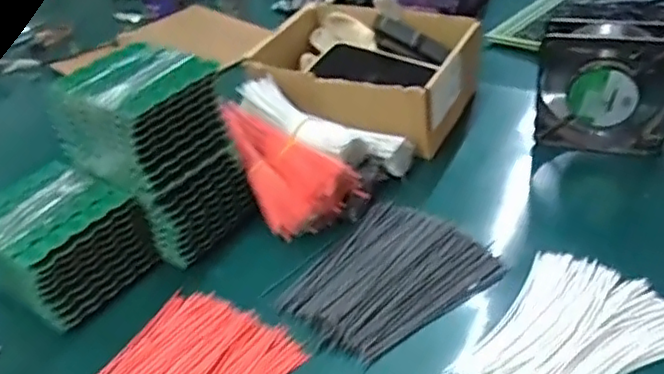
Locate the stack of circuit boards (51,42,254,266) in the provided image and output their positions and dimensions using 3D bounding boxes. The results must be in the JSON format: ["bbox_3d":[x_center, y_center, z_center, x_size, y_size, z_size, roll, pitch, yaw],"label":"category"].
[{"bbox_3d":[-0.150,-0.027,0.549,0.105,0.153,0.107,23,43,33],"label":"stack of circuit boards"}]

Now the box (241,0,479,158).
[{"bbox_3d":[0.042,-0.124,0.717,0.216,0.091,0.191,12,38,23],"label":"box"}]

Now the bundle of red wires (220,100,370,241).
[{"bbox_3d":[-0.051,-0.022,0.592,0.071,0.065,0.157,-30,56,-30],"label":"bundle of red wires"}]

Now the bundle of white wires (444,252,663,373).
[{"bbox_3d":[0.161,0.101,0.444,0.152,0.017,0.116,-25,40,-26],"label":"bundle of white wires"}]

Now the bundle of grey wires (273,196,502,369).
[{"bbox_3d":[0.042,0.069,0.516,0.152,0.012,0.121,-31,43,-32],"label":"bundle of grey wires"}]

